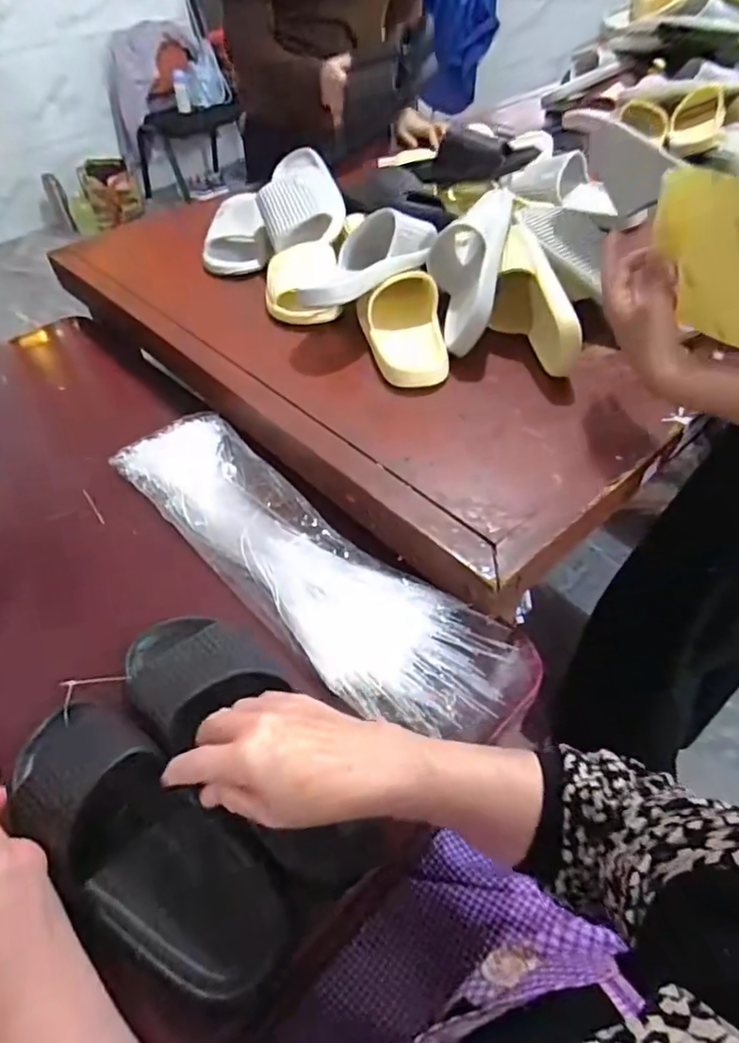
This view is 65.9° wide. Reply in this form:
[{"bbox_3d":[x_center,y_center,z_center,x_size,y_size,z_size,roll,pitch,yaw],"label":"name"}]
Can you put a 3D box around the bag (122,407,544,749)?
[{"bbox_3d":[-0.079,0.031,0.587,0.523,0.030,0.144,34,58,29],"label":"bag"}]

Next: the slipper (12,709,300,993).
[{"bbox_3d":[-0.172,0.221,0.409,0.255,0.053,0.095,31,57,23],"label":"slipper"}]

